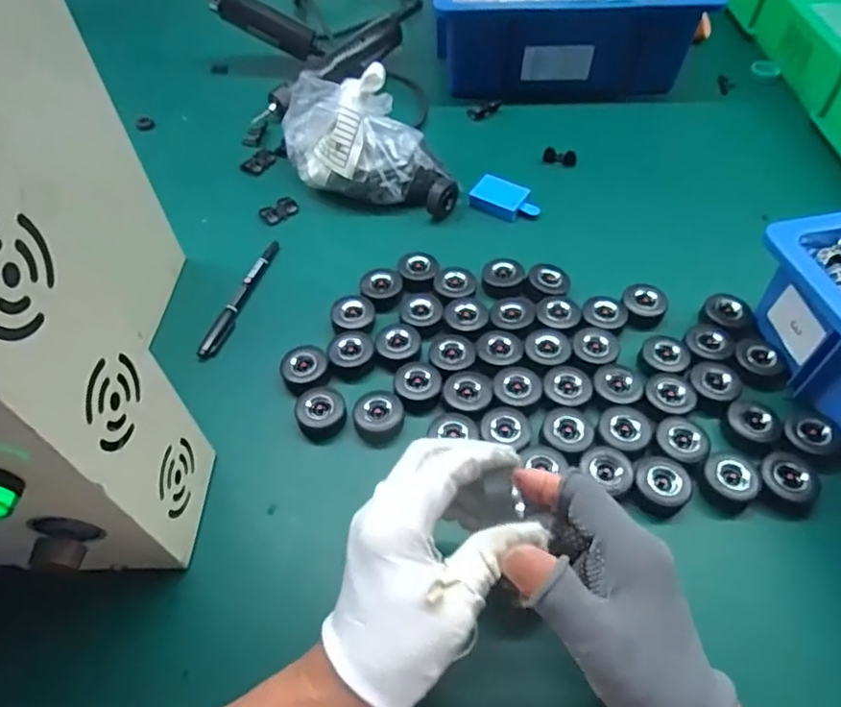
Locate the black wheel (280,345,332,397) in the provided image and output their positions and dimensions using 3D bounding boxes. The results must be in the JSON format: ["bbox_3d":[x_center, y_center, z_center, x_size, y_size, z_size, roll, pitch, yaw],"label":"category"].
[{"bbox_3d":[-0.093,0.012,0.462,0.037,0.012,0.040,-1,55,2],"label":"black wheel"}]

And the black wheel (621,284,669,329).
[{"bbox_3d":[0.191,-0.040,0.494,0.037,0.021,0.035,-1,55,2],"label":"black wheel"}]

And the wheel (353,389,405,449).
[{"bbox_3d":[-0.031,0.048,0.436,0.038,0.019,0.041,-1,55,2],"label":"wheel"}]

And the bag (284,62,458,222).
[{"bbox_3d":[-0.053,-0.213,0.575,0.187,0.094,0.094,10,56,9],"label":"bag"}]

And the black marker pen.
[{"bbox_3d":[-0.161,-0.052,0.515,0.015,0.010,0.141,11,56,10],"label":"black marker pen"}]

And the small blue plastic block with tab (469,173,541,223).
[{"bbox_3d":[0.087,-0.156,0.584,0.068,0.014,0.043,27,60,19],"label":"small blue plastic block with tab"}]

